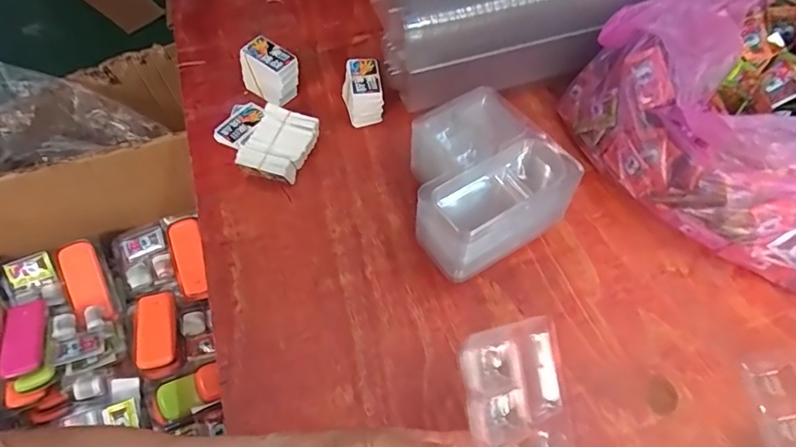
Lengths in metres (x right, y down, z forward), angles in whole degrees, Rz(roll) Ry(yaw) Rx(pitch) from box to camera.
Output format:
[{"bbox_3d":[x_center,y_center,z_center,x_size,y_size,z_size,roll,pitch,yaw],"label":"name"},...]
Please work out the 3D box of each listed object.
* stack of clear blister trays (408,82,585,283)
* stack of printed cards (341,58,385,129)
[{"bbox_3d":[0.062,-0.037,0.439,0.125,0.098,0.132,-26,61,-17],"label":"stack of clear blister trays"},{"bbox_3d":[-0.037,-0.136,0.528,0.039,0.050,0.053,-8,57,-6],"label":"stack of printed cards"}]

